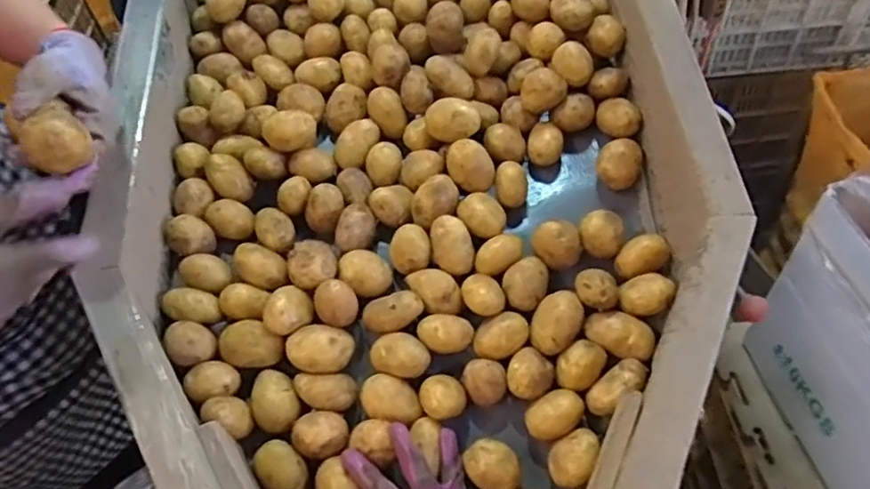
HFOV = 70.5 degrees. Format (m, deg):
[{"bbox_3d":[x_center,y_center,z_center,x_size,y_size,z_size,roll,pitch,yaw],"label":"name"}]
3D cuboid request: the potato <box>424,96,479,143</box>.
[{"bbox_3d":[0.019,-0.133,0.661,0.056,0.035,0.039,-3,50,1],"label":"potato"}]

